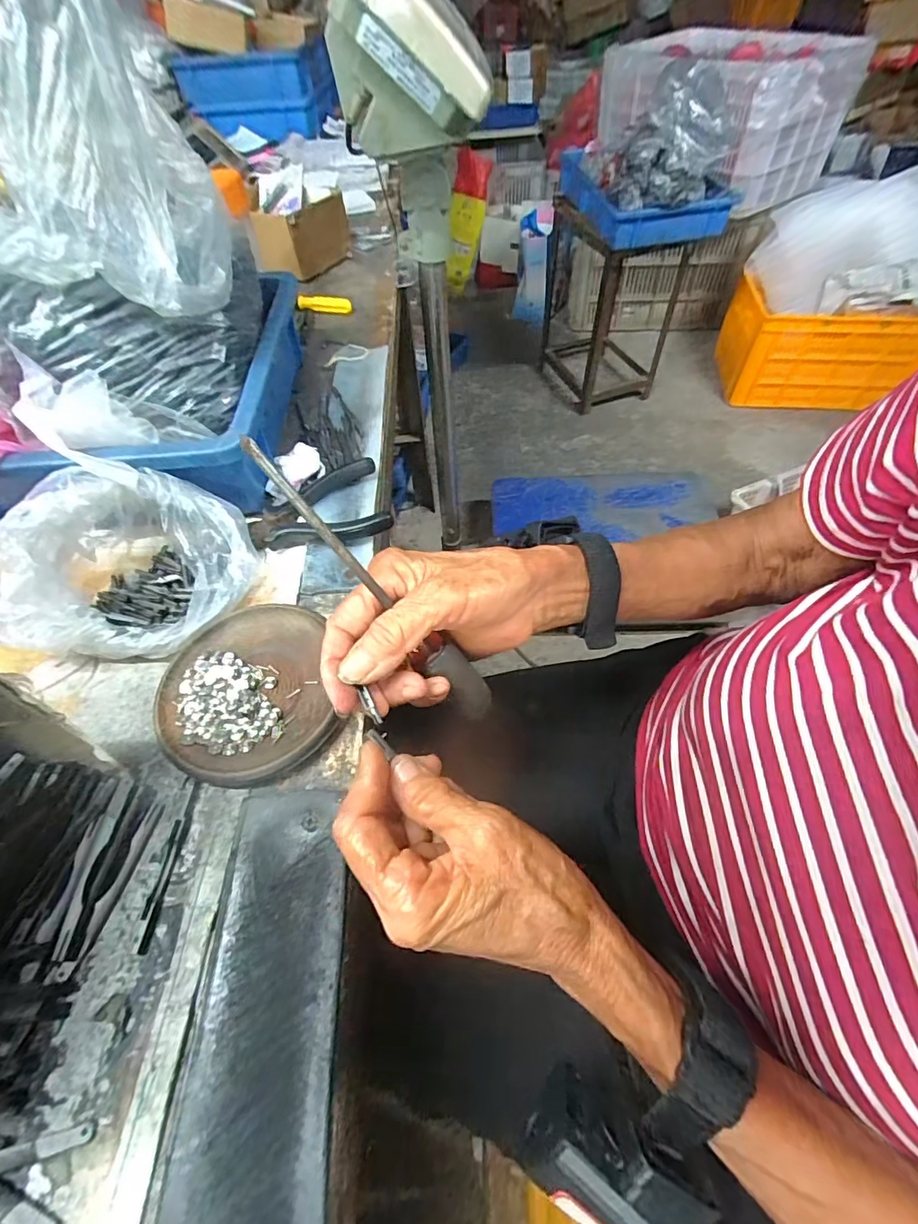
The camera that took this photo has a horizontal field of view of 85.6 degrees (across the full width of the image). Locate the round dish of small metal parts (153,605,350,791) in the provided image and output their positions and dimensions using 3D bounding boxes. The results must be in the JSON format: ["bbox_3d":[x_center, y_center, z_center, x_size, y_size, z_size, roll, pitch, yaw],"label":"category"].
[{"bbox_3d":[-0.127,0.049,0.299,0.098,0.012,0.114,-18,55,-9],"label":"round dish of small metal parts"}]

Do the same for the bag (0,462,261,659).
[{"bbox_3d":[-0.213,-0.038,0.320,0.131,0.075,0.118,-8,54,-3],"label":"bag"}]

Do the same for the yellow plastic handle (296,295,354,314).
[{"bbox_3d":[-0.163,-0.373,0.602,0.068,0.019,0.013,10,56,11],"label":"yellow plastic handle"}]

